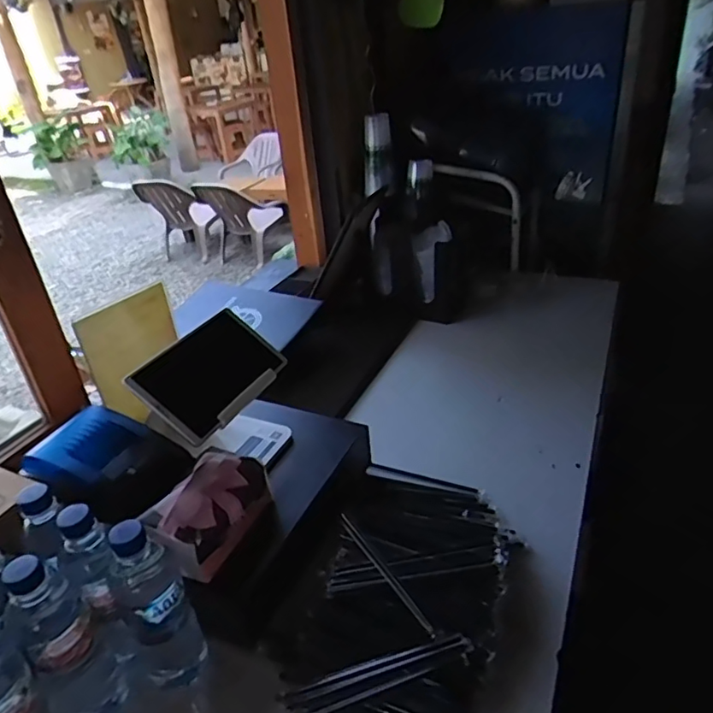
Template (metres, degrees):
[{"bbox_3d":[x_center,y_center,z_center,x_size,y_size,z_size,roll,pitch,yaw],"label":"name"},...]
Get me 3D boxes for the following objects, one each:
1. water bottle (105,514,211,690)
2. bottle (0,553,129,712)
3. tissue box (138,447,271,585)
[{"bbox_3d":[-0.204,0.256,0.584,0.064,0.217,0.065,-21,34,-24],"label":"water bottle"},{"bbox_3d":[-0.285,0.279,0.557,0.062,0.223,0.064,-28,37,-32],"label":"bottle"},{"bbox_3d":[-0.167,0.179,0.659,0.082,0.062,0.143,13,35,27],"label":"tissue box"}]

